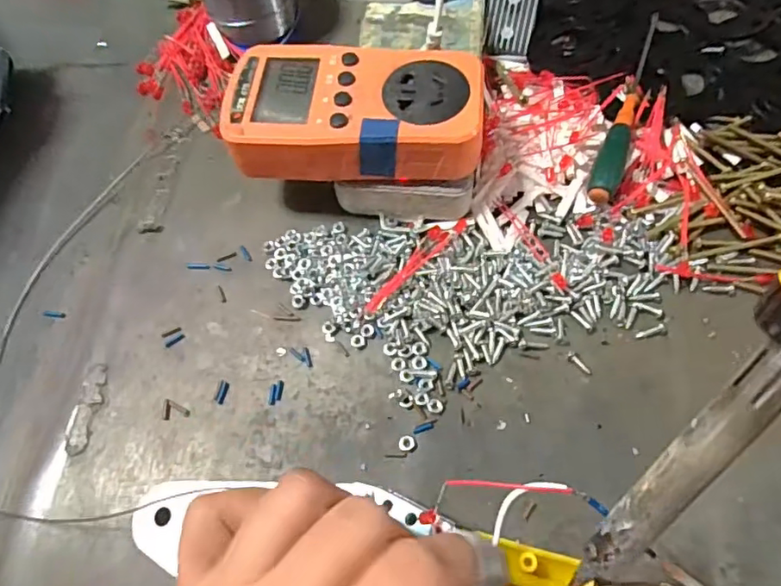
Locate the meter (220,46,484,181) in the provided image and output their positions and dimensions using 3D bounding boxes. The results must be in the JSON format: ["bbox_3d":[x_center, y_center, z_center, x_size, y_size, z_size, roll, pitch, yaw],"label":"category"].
[{"bbox_3d":[-0.018,-0.093,0.281,0.124,0.028,0.064,2,66,4],"label":"meter"}]

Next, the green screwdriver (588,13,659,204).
[{"bbox_3d":[0.139,-0.112,0.324,0.015,0.012,0.148,19,68,11],"label":"green screwdriver"}]

